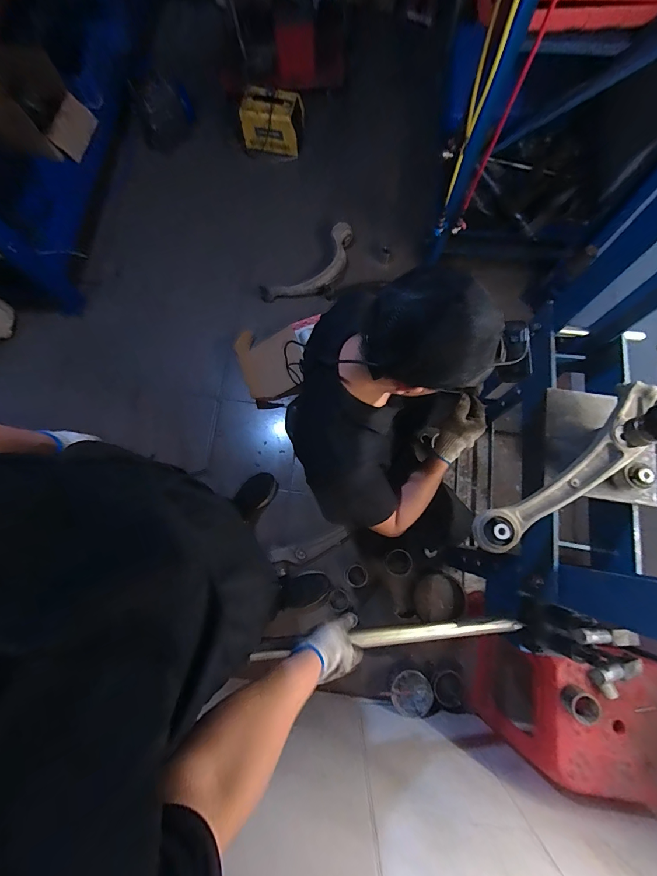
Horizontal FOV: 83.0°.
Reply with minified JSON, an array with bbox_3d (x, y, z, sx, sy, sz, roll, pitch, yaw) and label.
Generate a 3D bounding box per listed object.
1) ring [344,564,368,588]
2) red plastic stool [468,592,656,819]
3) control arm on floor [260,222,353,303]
[{"bbox_3d":[0.093,0.459,1.235,0.077,0.011,0.071,-2,78,10],"label":"ring"},{"bbox_3d":[0.571,0.653,0.938,0.277,0.382,0.312,11,78,3],"label":"red plastic stool"},{"bbox_3d":[-0.054,-0.674,1.513,0.461,0.062,0.200,-39,80,-8],"label":"control arm on floor"}]

